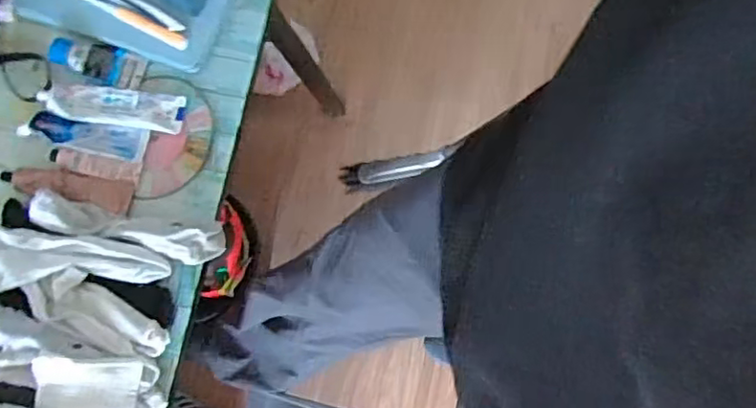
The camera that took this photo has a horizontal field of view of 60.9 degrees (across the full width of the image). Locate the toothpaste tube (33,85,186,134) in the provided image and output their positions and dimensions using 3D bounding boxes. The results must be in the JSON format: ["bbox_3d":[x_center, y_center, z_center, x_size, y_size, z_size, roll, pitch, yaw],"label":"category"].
[{"bbox_3d":[-0.336,-0.123,0.815,0.178,0.020,0.049,6,76,3],"label":"toothpaste tube"}]

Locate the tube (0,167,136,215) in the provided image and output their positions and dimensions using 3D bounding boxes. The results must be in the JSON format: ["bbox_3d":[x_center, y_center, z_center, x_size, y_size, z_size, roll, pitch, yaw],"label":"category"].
[{"bbox_3d":[-0.380,-0.021,0.785,0.157,0.019,0.040,8,76,4],"label":"tube"}]

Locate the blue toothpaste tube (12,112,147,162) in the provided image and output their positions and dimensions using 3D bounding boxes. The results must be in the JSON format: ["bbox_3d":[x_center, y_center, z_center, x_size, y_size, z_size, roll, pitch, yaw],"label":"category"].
[{"bbox_3d":[-0.367,-0.087,0.805,0.154,0.017,0.040,9,76,4],"label":"blue toothpaste tube"}]

